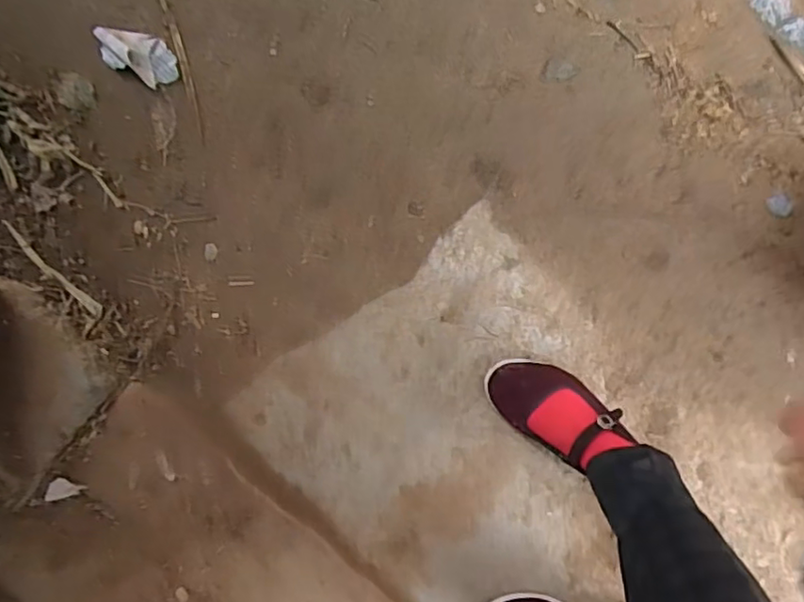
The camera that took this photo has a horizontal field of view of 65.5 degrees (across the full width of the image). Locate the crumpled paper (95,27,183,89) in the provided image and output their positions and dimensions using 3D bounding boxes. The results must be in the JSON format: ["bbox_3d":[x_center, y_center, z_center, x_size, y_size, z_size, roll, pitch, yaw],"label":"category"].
[{"bbox_3d":[-0.348,-0.321,0.811,0.121,0.026,0.057,26,97,3],"label":"crumpled paper"}]

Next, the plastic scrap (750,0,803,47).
[{"bbox_3d":[0.476,-0.338,0.766,0.037,0.008,0.119,-43,89,8],"label":"plastic scrap"}]

